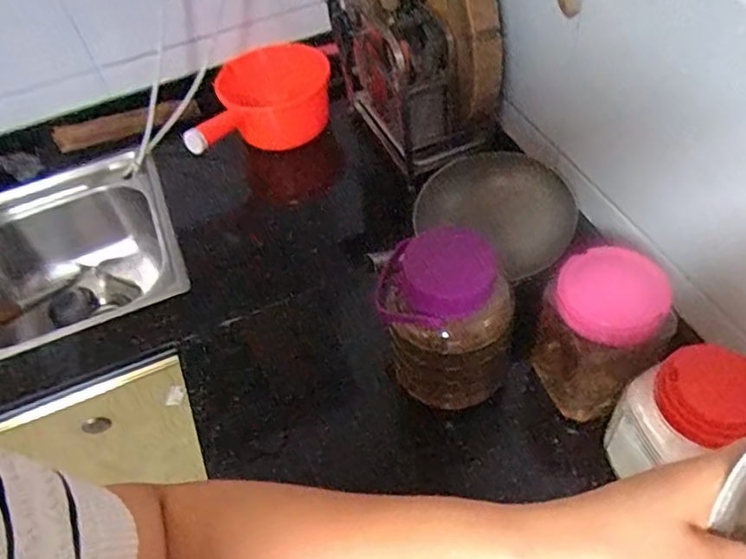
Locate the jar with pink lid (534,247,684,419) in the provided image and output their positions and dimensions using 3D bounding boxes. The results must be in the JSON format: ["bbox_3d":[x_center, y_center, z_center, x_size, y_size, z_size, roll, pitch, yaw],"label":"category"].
[{"bbox_3d":[0.241,0.057,0.667,0.098,0.168,0.117,-24,51,-14],"label":"jar with pink lid"}]

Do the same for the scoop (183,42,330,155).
[{"bbox_3d":[-0.211,-0.295,1.093,0.284,0.144,0.165,-32,53,-20],"label":"scoop"}]

